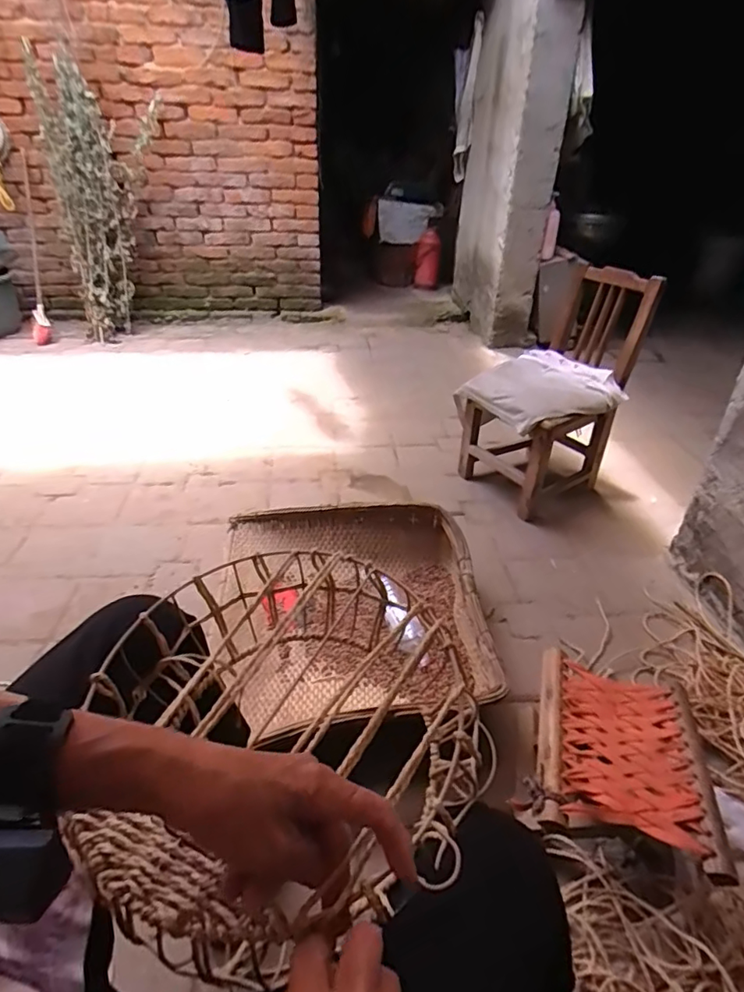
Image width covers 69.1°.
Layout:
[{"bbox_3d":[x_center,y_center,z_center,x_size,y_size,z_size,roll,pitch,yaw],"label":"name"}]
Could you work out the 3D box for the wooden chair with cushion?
[{"bbox_3d":[0.512,-0.301,1.567,0.407,0.587,0.344,-16,38,-24],"label":"wooden chair with cushion"}]

